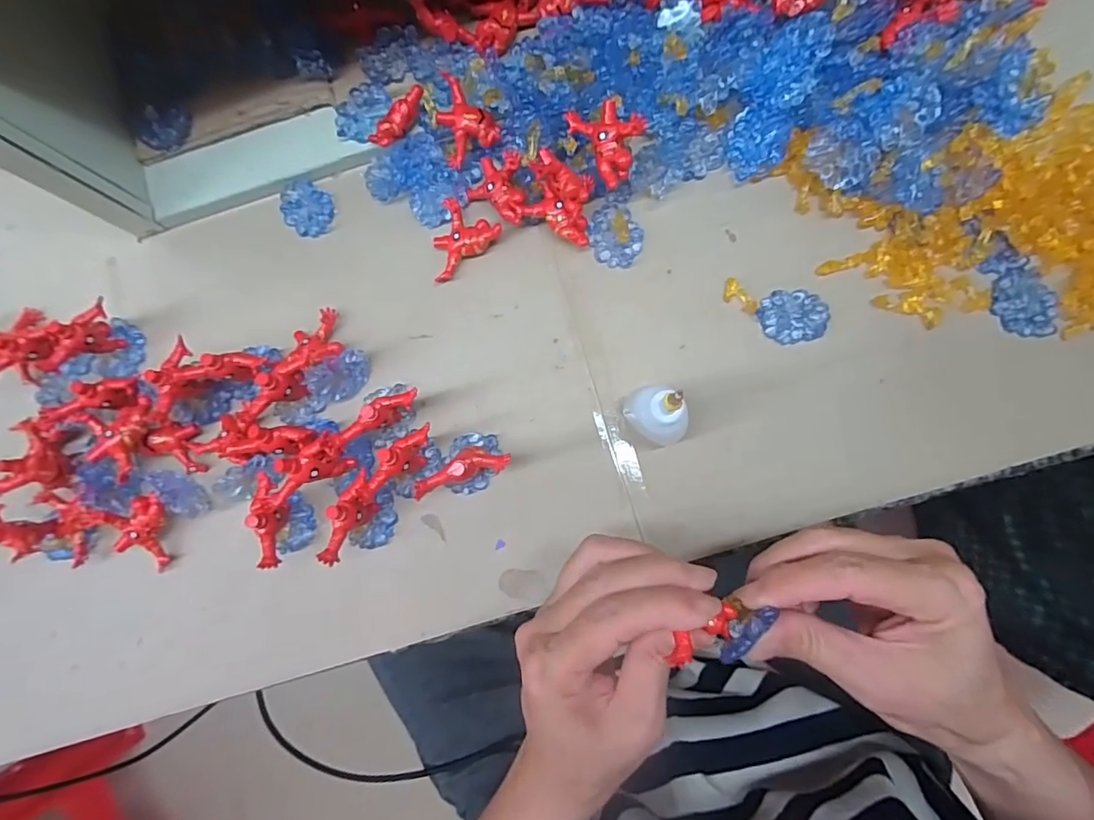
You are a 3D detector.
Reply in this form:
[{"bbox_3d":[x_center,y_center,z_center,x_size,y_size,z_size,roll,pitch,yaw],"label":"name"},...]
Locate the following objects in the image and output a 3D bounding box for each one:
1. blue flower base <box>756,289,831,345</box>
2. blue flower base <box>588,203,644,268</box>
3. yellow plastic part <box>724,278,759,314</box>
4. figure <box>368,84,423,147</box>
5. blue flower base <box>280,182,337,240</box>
[{"bbox_3d":[0.140,-0.054,0.305,0.037,0.006,0.031,-10,83,4],"label":"blue flower base"},{"bbox_3d":[0.041,-0.103,0.317,0.030,0.007,0.037,-22,83,2],"label":"blue flower base"},{"bbox_3d":[0.110,-0.065,0.309,0.012,0.004,0.025,-37,82,0],"label":"yellow plastic part"},{"bbox_3d":[-0.088,-0.173,0.320,0.042,0.014,0.015,-35,82,0],"label":"figure"},{"bbox_3d":[-0.152,-0.128,0.341,0.037,0.004,0.029,39,88,8],"label":"blue flower base"}]

